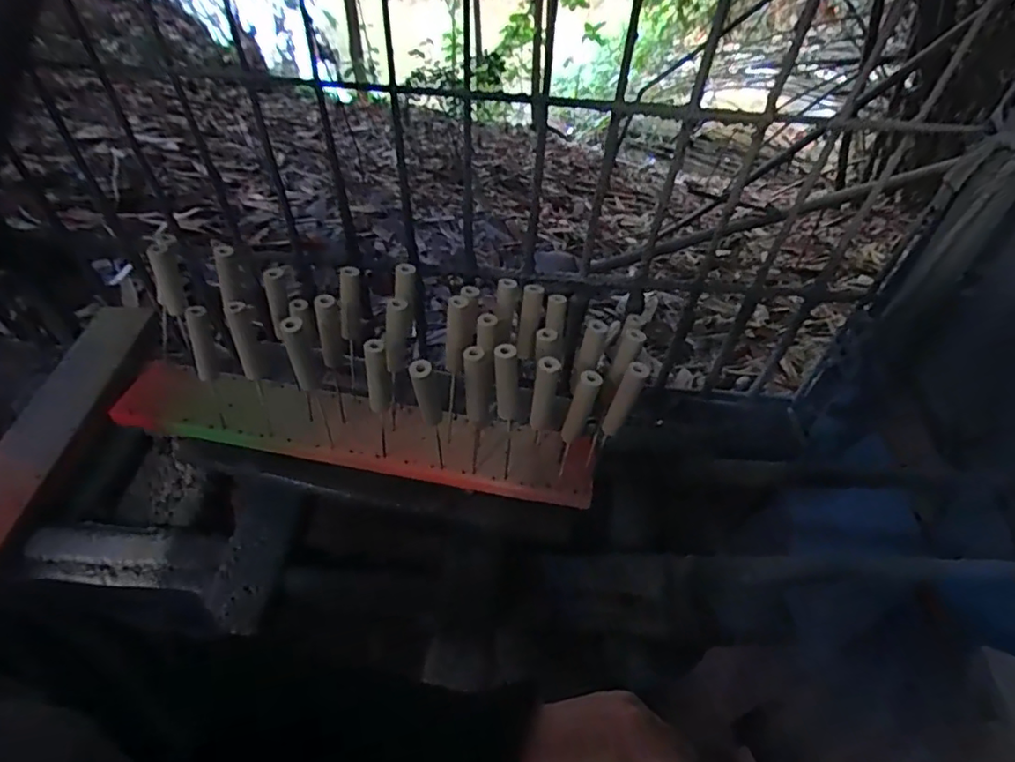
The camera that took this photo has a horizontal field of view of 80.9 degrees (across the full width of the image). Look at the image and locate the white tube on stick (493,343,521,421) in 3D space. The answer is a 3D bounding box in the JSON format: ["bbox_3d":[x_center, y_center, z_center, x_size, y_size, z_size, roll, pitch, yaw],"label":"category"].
[{"bbox_3d":[0.000,0.002,0.555,0.023,0.089,0.026,2,50,0],"label":"white tube on stick"}]

